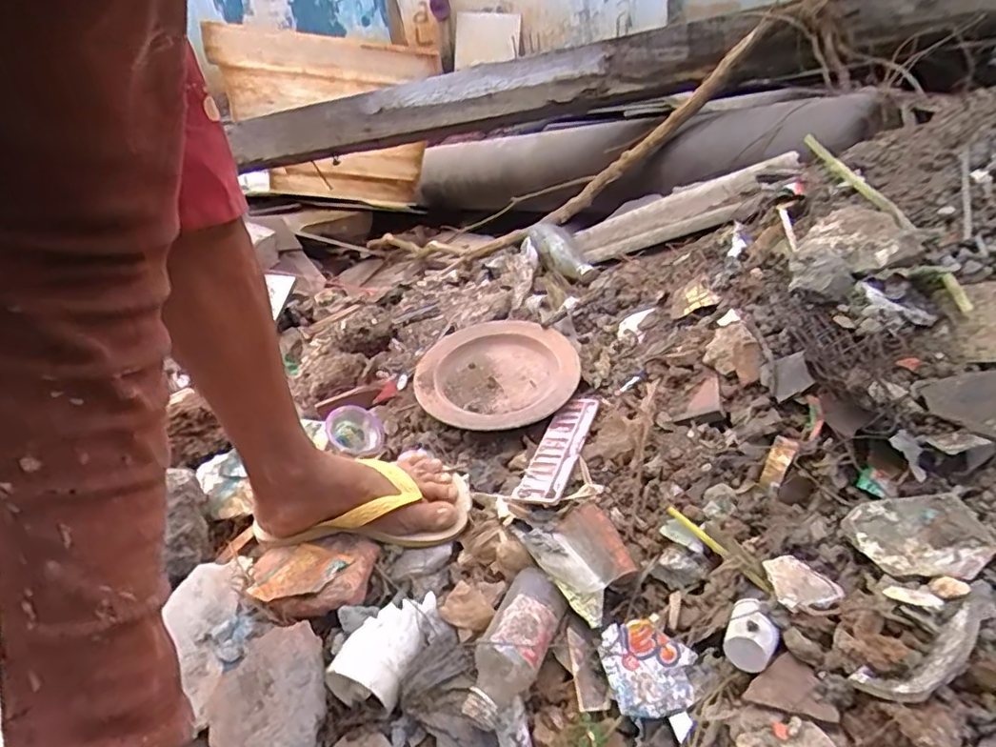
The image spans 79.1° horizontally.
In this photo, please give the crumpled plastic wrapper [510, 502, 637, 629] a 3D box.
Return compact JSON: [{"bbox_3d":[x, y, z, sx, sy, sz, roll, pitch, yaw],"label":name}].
[{"bbox_3d":[0.071,0.155,0.532,0.072,0.025,0.111,-40,50,-11],"label":"crumpled plastic wrapper"}]

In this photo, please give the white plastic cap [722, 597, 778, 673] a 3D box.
[{"bbox_3d":[0.189,0.198,0.452,0.033,0.035,0.041,16,29,25],"label":"white plastic cap"}]

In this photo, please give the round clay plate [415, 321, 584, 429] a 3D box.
[{"bbox_3d":[-0.002,-0.002,0.729,0.200,0.022,0.200,-7,36,5],"label":"round clay plate"}]

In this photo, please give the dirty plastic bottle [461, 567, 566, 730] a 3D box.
[{"bbox_3d":[0.011,0.222,0.495,0.056,0.052,0.124,16,59,26],"label":"dirty plastic bottle"}]

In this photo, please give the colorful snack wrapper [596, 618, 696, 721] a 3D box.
[{"bbox_3d":[0.119,0.233,0.477,0.071,0.011,0.067,0,52,-7],"label":"colorful snack wrapper"}]

